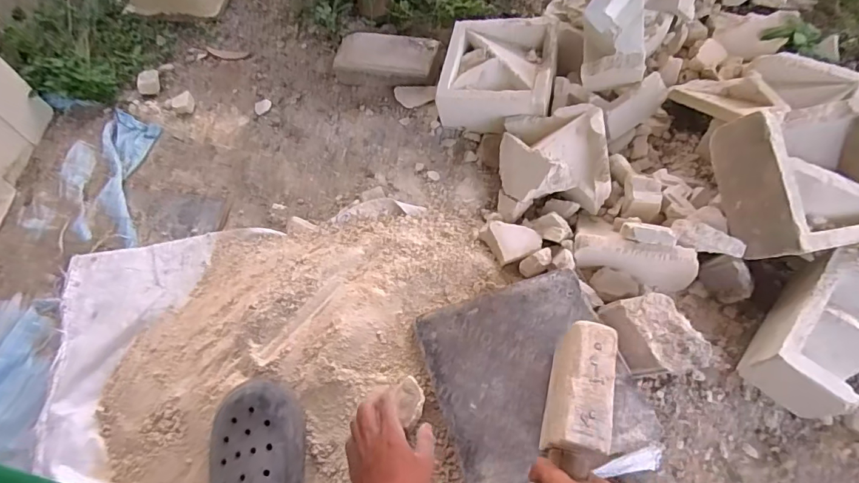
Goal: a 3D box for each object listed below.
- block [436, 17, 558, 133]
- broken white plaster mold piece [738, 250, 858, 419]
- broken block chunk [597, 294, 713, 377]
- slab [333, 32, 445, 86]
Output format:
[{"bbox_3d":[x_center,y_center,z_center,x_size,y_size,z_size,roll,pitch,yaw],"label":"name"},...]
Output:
[{"bbox_3d":[0.129,-0.317,0.879,0.206,0.093,0.210,10,64,11],"label":"block"},{"bbox_3d":[0.531,0.120,0.622,0.111,0.090,0.194,31,67,20],"label":"broken white plaster mold piece"},{"bbox_3d":[0.305,0.125,0.624,0.097,0.051,0.113,-9,60,-1],"label":"broken block chunk"},{"bbox_3d":[-0.088,-0.380,0.986,0.226,0.050,0.106,9,87,11],"label":"slab"}]

